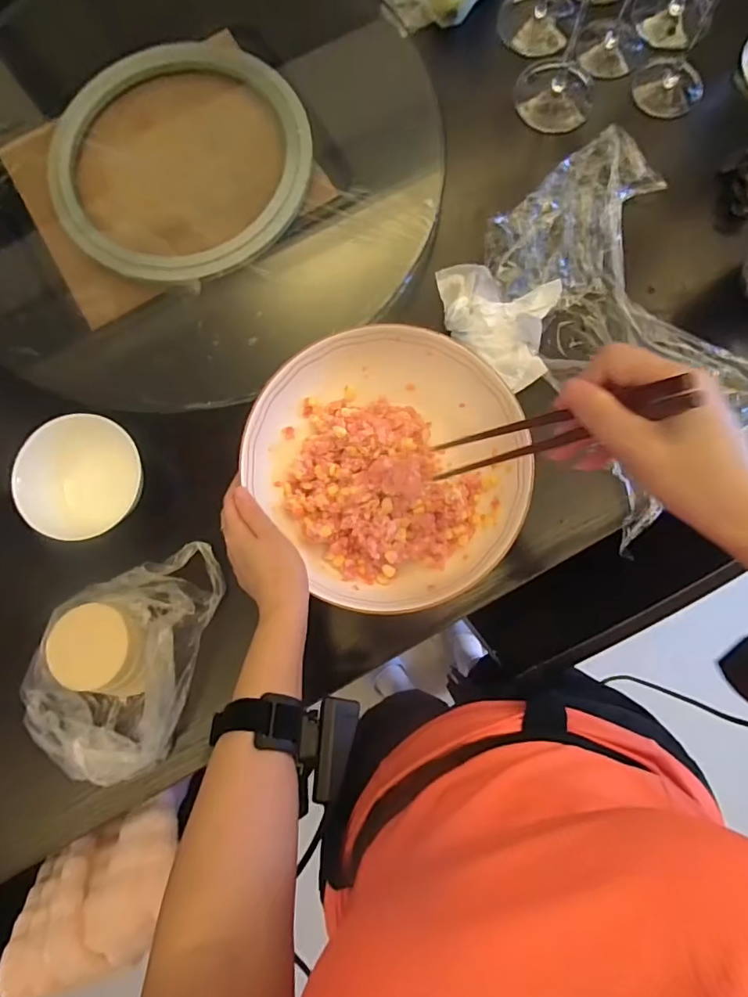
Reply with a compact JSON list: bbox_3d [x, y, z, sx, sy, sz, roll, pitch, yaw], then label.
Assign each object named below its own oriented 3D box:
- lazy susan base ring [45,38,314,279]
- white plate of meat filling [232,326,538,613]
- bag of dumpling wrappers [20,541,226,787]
[{"bbox_3d":[-0.218,-0.383,0.565,0.292,0.022,0.305,0,81,2],"label":"lazy susan base ring"},{"bbox_3d":[0.011,-0.029,0.474,0.250,0.067,0.252,0,81,2],"label":"white plate of meat filling"},{"bbox_3d":[-0.234,0.147,0.478,0.142,0.057,0.222,27,83,6],"label":"bag of dumpling wrappers"}]

